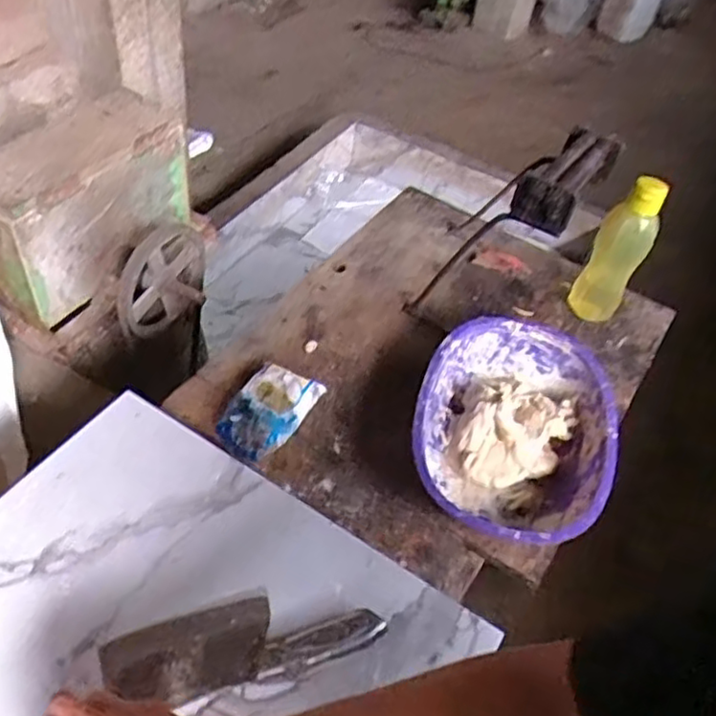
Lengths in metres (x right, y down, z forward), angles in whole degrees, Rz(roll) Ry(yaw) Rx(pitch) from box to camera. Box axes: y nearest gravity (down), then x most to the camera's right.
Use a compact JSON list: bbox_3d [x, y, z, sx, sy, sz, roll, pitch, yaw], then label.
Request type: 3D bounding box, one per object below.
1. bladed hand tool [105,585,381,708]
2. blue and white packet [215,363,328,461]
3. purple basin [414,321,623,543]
[{"bbox_3d":[-0.105,0.256,0.635,0.244,0.020,0.080,-8,48,-15],"label":"bladed hand tool"},{"bbox_3d":[-0.107,0.064,0.816,0.088,0.041,0.133,27,49,18],"label":"blue and white packet"},{"bbox_3d":[0.178,0.085,0.808,0.215,0.079,0.299,11,46,3],"label":"purple basin"}]

